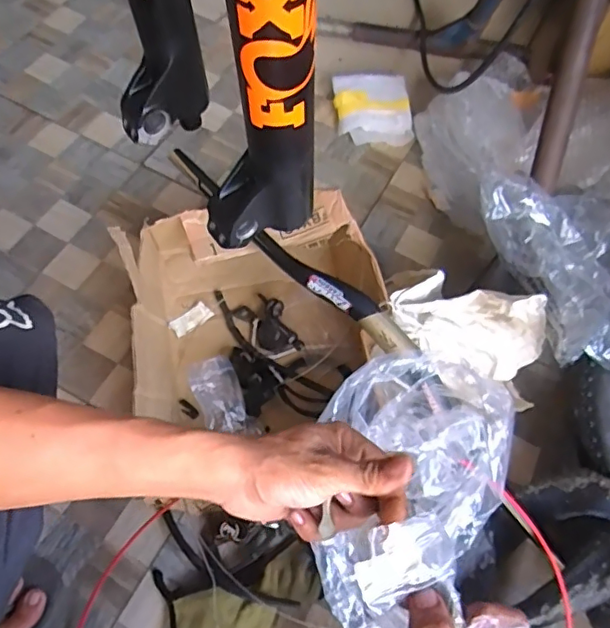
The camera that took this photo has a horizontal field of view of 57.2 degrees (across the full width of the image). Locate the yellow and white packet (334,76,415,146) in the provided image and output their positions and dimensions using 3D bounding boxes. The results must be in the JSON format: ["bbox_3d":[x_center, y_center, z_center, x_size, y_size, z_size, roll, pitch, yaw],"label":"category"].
[{"bbox_3d":[0.131,-0.396,1.096,0.143,0.063,0.150,-6,64,-7],"label":"yellow and white packet"}]

